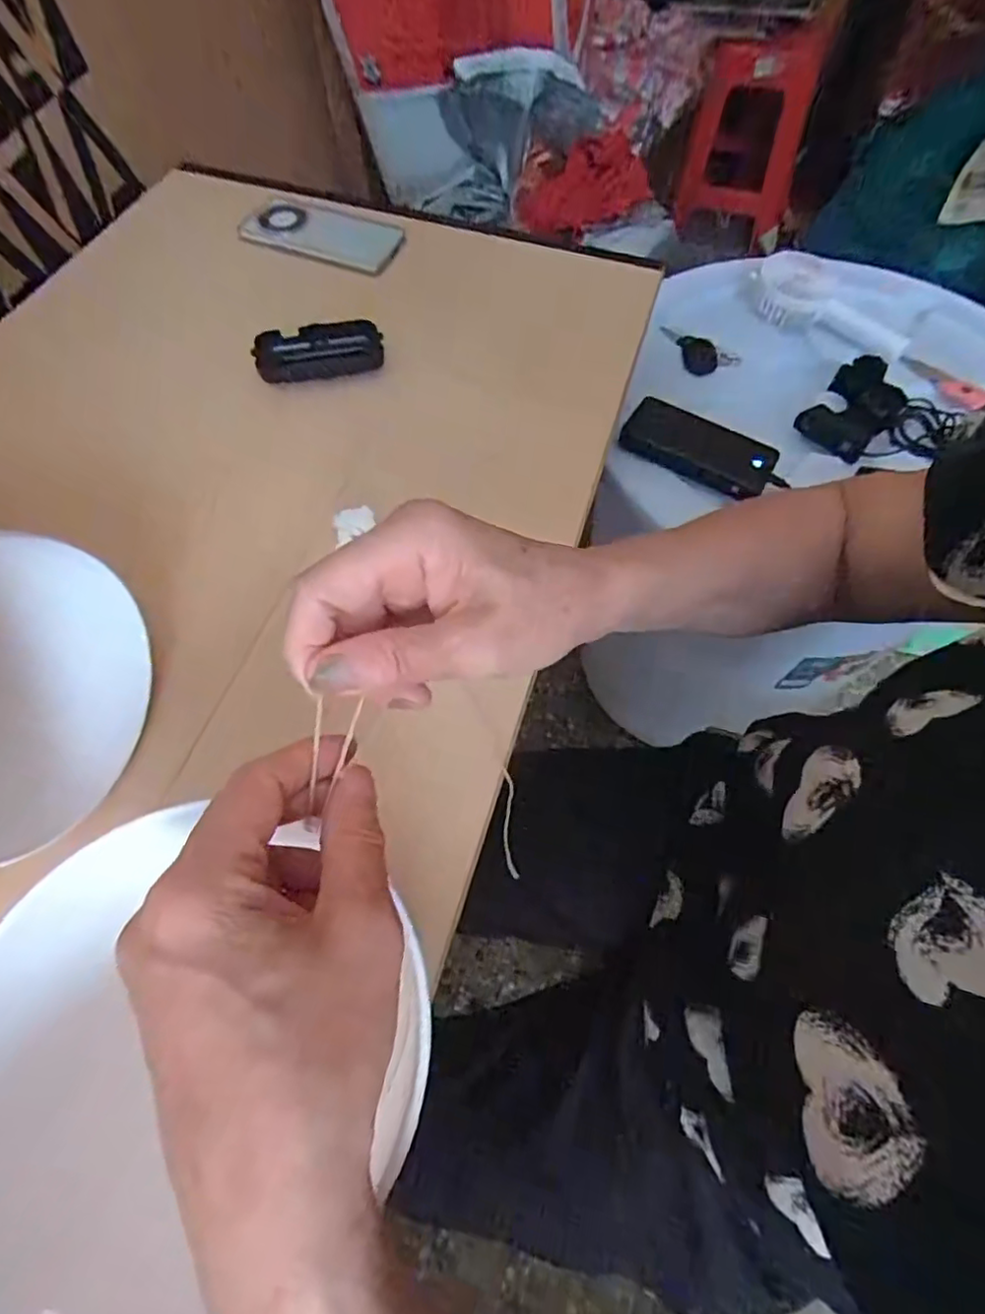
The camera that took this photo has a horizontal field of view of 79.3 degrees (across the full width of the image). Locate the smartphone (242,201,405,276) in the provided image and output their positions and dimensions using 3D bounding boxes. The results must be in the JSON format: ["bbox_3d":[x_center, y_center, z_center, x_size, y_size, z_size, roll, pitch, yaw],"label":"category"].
[{"bbox_3d":[-0.177,-0.444,0.627,0.156,0.011,0.071,16,73,3],"label":"smartphone"}]

